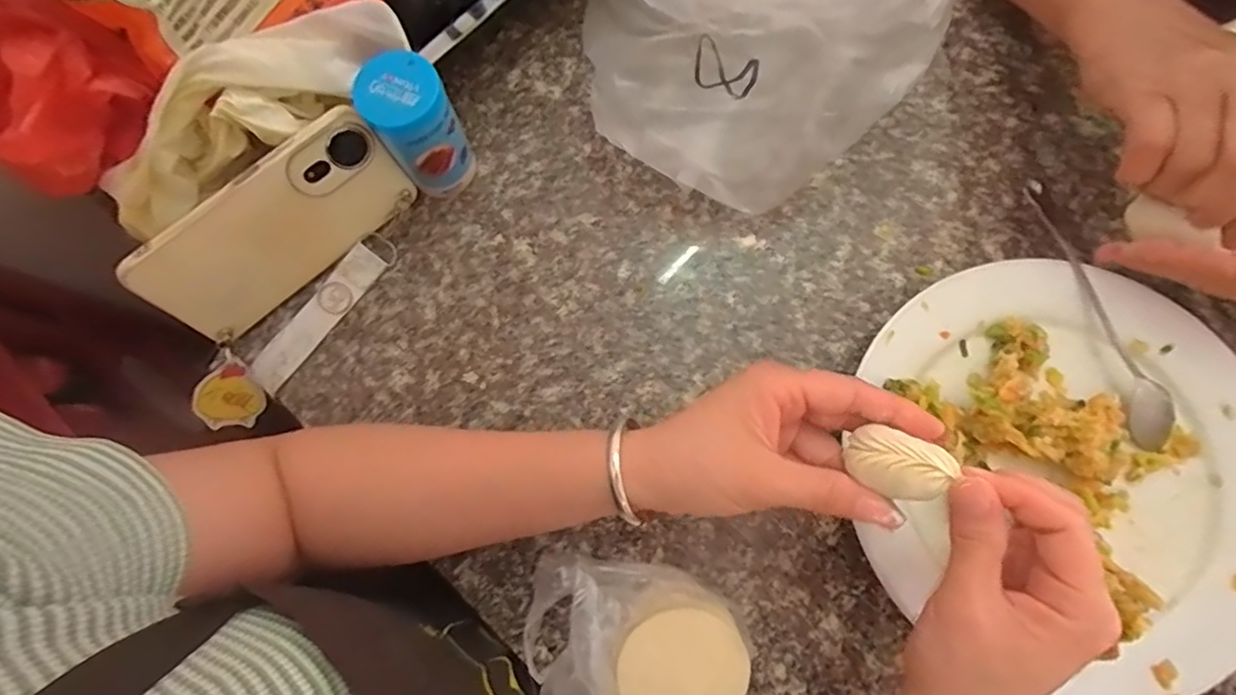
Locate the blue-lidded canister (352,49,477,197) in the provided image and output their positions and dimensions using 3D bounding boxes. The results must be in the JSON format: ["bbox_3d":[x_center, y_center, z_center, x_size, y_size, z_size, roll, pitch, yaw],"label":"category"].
[{"bbox_3d":[-0.124,-0.136,0.374,0.048,0.092,0.042,-25,78,-5],"label":"blue-lidded canister"}]

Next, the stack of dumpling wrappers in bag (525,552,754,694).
[{"bbox_3d":[0.010,0.174,0.314,0.128,0.057,0.106,9,77,3],"label":"stack of dumpling wrappers in bag"}]

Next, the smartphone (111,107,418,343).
[{"bbox_3d":[-0.210,-0.073,0.369,0.162,0.079,0.008,-39,59,-7],"label":"smartphone"}]

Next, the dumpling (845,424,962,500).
[{"bbox_3d":[0.122,0.051,0.255,0.040,0.017,0.027,20,78,5],"label":"dumpling"}]

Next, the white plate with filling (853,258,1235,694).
[{"bbox_3d":[0.267,0.068,0.341,0.253,0.042,0.231,0,77,0],"label":"white plate with filling"}]

